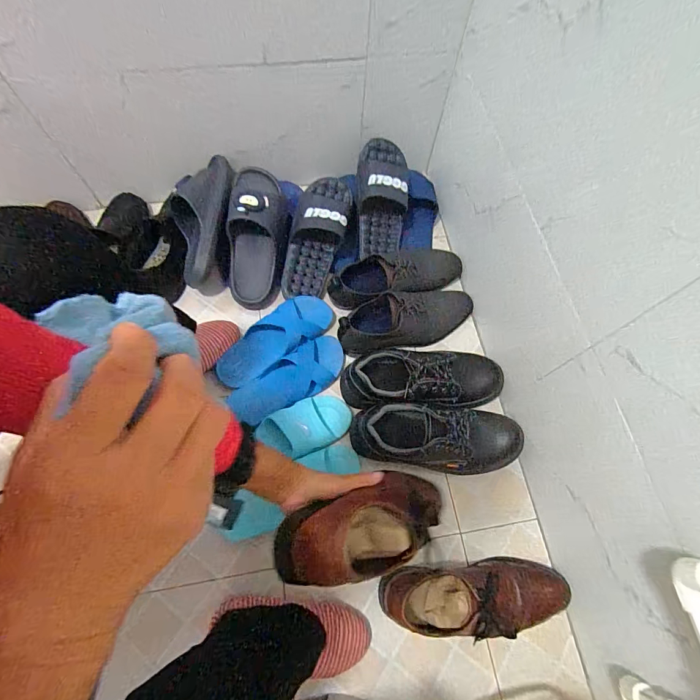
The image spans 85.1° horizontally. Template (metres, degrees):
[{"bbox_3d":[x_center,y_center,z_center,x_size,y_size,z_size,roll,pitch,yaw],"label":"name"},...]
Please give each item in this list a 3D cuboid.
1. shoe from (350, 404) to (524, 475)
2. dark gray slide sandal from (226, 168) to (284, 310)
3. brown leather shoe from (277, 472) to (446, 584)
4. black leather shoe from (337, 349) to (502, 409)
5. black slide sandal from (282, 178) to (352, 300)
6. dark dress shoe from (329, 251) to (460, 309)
[{"bbox_3d":[0.147,0.150,0.634,0.285,0.109,0.102,-1,68,-3],"label":"shoe"},{"bbox_3d":[-0.189,-0.223,0.755,0.108,0.083,0.277,3,96,-1],"label":"dark gray slide sandal"},{"bbox_3d":[0.013,0.217,0.457,0.199,0.087,0.089,-13,68,-25],"label":"brown leather shoe"},{"bbox_3d":[0.132,0.060,0.667,0.280,0.095,0.111,-5,68,-4],"label":"black leather shoe"},{"bbox_3d":[-0.071,-0.230,0.769,0.114,0.067,0.265,17,88,4],"label":"black slide sandal"},{"bbox_3d":[0.101,-0.142,0.744,0.284,0.084,0.088,-24,71,-12],"label":"dark dress shoe"}]

